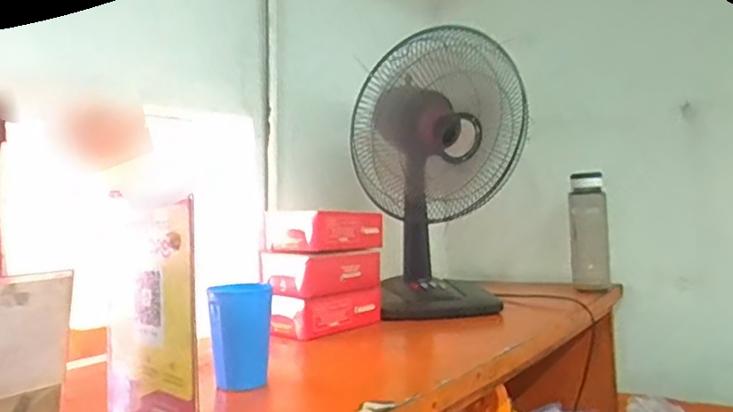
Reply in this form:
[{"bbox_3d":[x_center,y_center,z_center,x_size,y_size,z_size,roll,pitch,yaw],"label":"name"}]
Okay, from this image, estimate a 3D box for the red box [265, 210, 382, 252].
[{"bbox_3d":[-0.068,0.040,0.978,0.116,0.059,0.175,-3,-1,36],"label":"red box"}]

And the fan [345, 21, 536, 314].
[{"bbox_3d":[0.133,-0.025,1.091,0.303,0.449,0.240,-2,-1,-1],"label":"fan"}]

